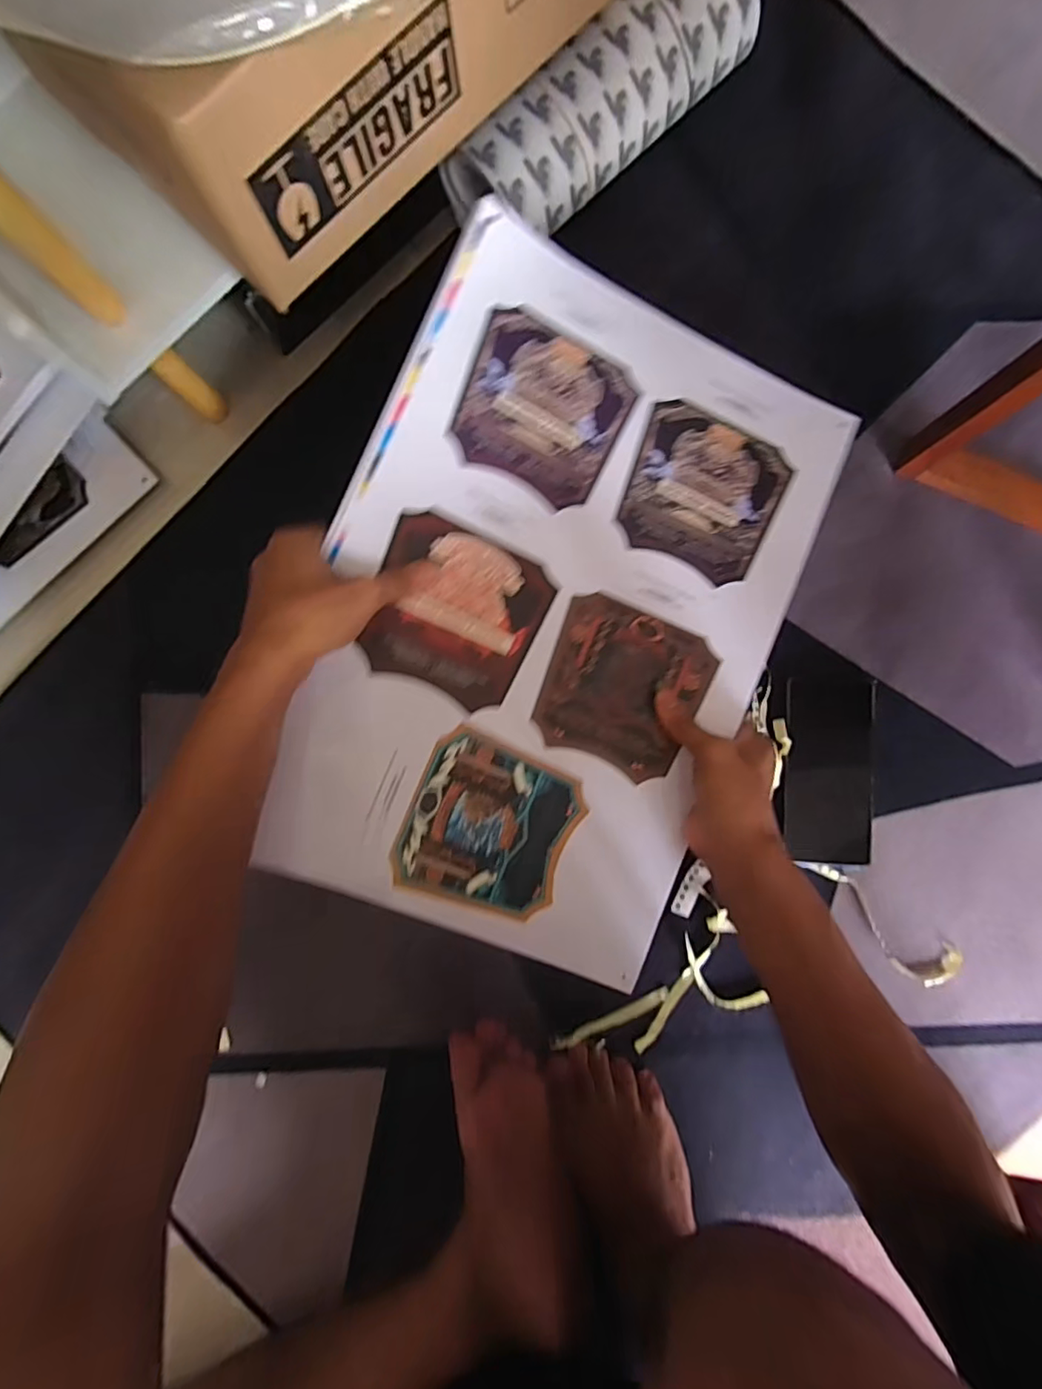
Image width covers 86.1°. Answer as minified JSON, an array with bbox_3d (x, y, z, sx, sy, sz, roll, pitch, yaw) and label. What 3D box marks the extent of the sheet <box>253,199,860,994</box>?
[{"bbox_3d":[0.028,-0.064,0.413,0.319,0.072,0.490,23,85,3],"label":"sheet"}]

